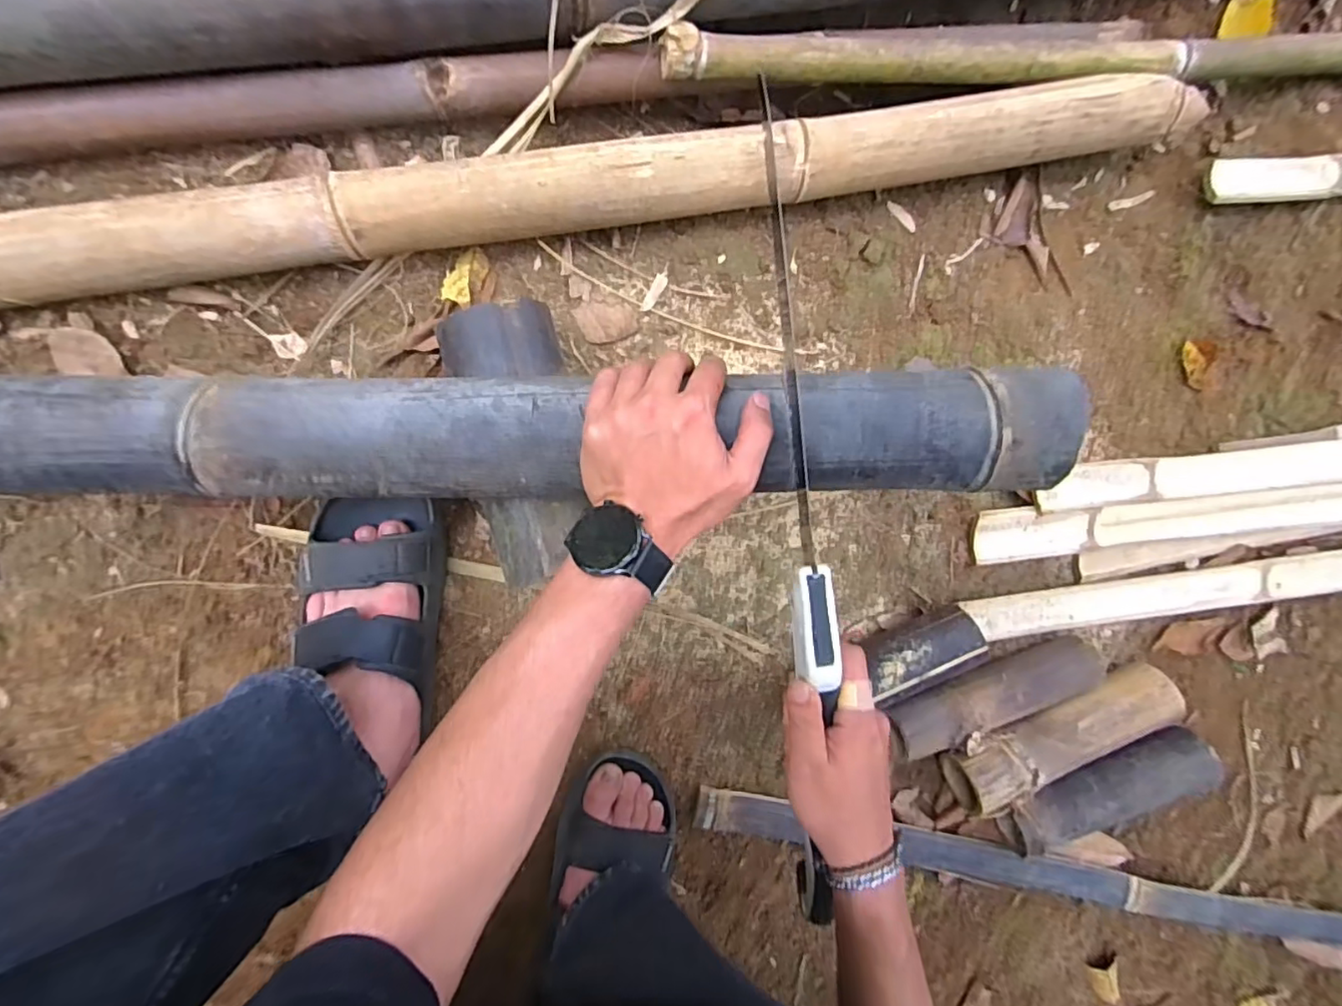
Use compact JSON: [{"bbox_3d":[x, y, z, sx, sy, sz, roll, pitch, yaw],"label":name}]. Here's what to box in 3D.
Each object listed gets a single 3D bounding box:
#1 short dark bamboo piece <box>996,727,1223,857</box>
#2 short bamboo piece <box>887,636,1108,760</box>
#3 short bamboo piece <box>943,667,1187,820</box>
[{"bbox_3d":[0.462,0.303,0.640,0.226,0.062,0.064,-17,95,-8],"label":"short dark bamboo piece"},{"bbox_3d":[0.335,0.200,0.621,0.234,0.050,0.063,-19,95,-8],"label":"short bamboo piece"},{"bbox_3d":[0.412,0.241,0.629,0.249,0.059,0.081,-19,95,-8],"label":"short bamboo piece"}]

